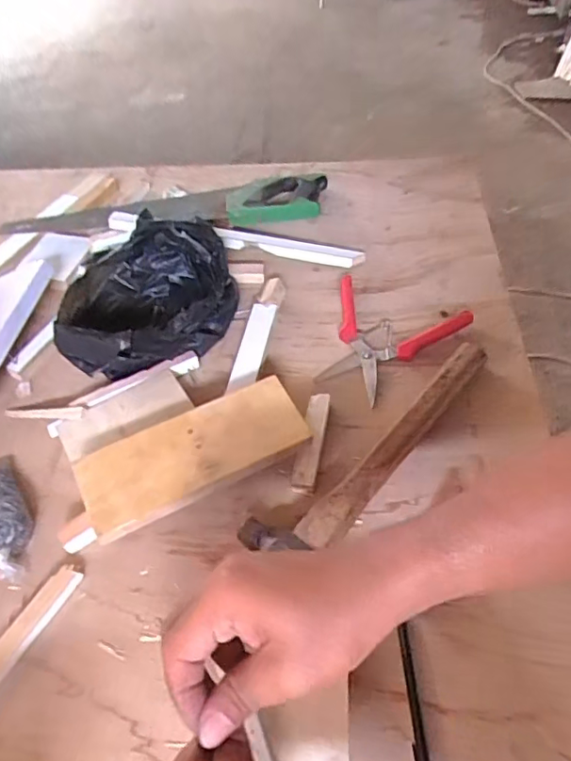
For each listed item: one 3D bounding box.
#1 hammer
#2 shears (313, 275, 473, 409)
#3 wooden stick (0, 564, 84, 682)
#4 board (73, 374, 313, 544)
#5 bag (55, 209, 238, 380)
[{"bbox_3d":[0.095,0.065,0.519,0.304,0.031,0.077,-35,57,-22],"label":"hammer"},{"bbox_3d":[0.106,-0.043,0.612,0.150,0.028,0.142,22,56,20],"label":"shears"},{"bbox_3d":[-0.209,0.202,0.440,0.024,0.007,0.123,22,56,20],"label":"wooden stick"},{"bbox_3d":[-0.084,0.061,0.509,0.202,0.008,0.086,-25,62,-15],"label":"board"},{"bbox_3d":[-0.152,-0.093,0.623,0.192,0.095,0.164,-12,51,-6],"label":"bag"}]

